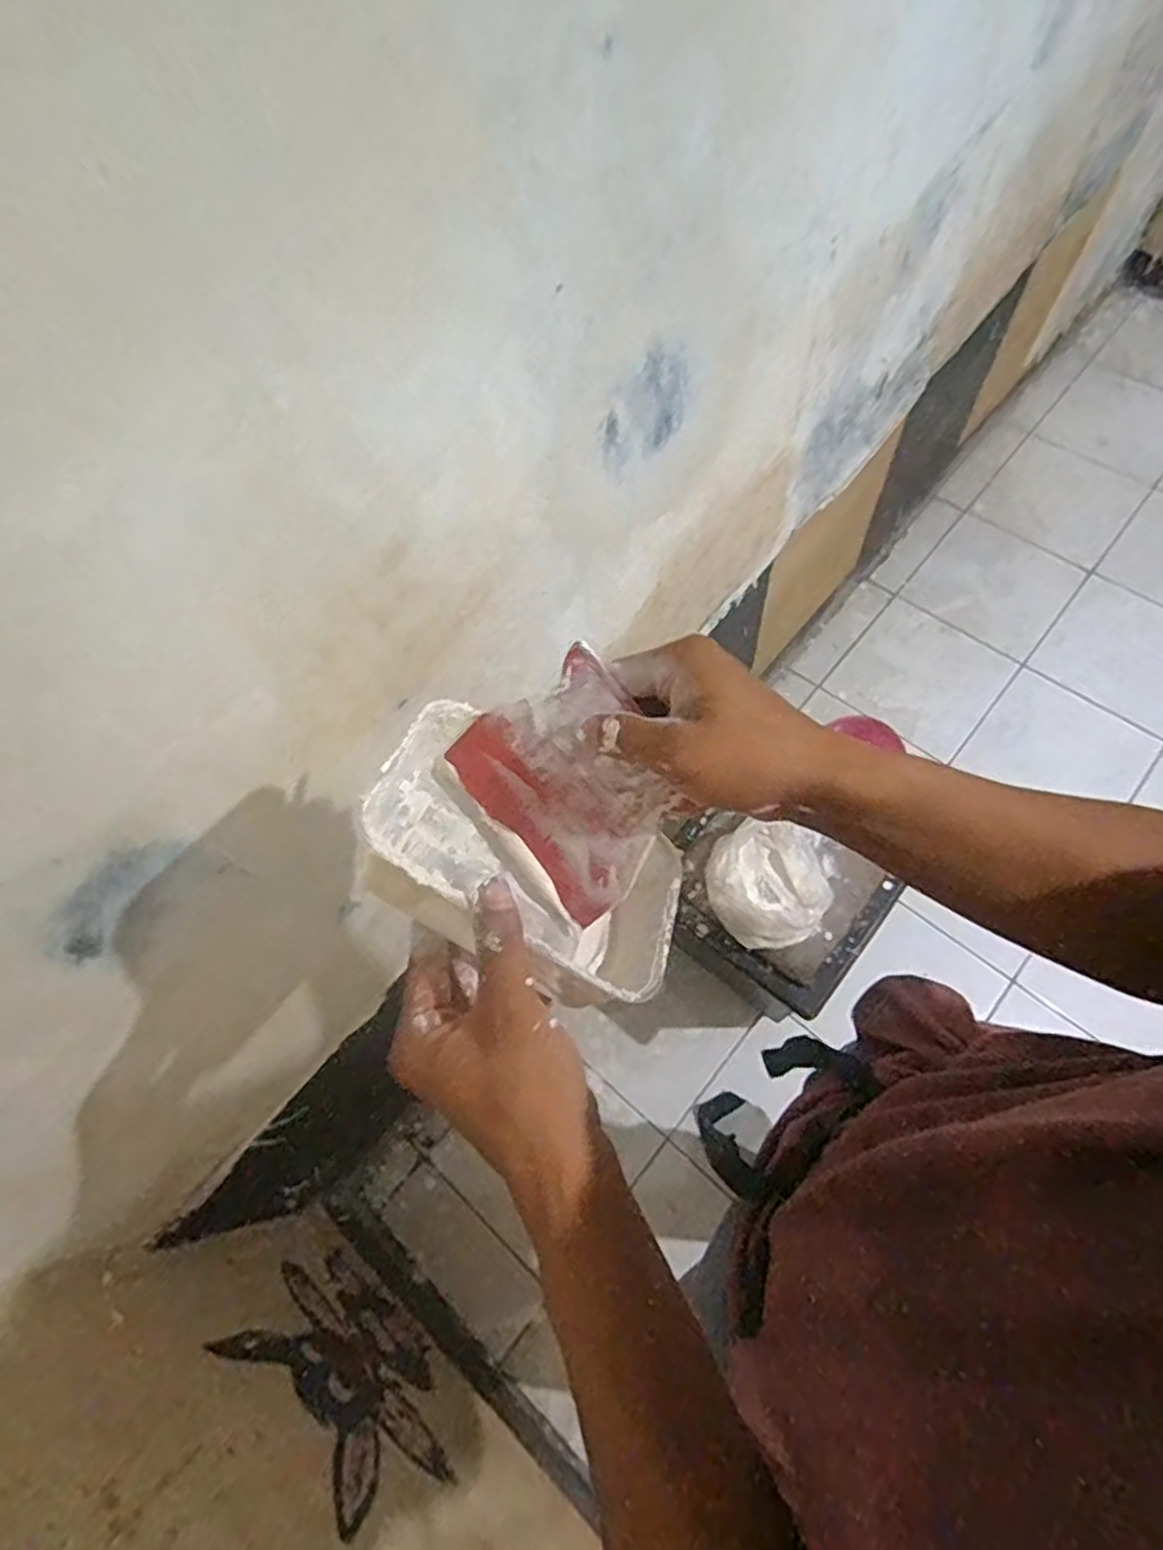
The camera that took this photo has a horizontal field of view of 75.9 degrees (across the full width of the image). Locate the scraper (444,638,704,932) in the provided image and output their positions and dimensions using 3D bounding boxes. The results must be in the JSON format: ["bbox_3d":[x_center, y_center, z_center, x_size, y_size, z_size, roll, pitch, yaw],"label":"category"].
[{"bbox_3d":[-0.003,0.003,0.387,0.101,0.004,0.118,-44,81,26],"label":"scraper"}]

